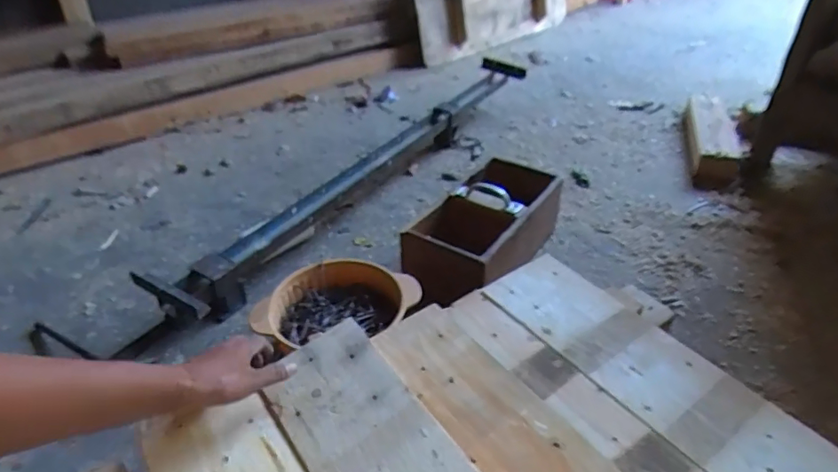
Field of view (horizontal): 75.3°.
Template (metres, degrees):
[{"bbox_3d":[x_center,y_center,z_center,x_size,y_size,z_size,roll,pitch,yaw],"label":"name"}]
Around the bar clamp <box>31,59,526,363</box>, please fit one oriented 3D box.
[{"bbox_3d":[-0.139,-0.141,1.267,0.198,0.121,1.272,19,39,26],"label":"bar clamp"}]

